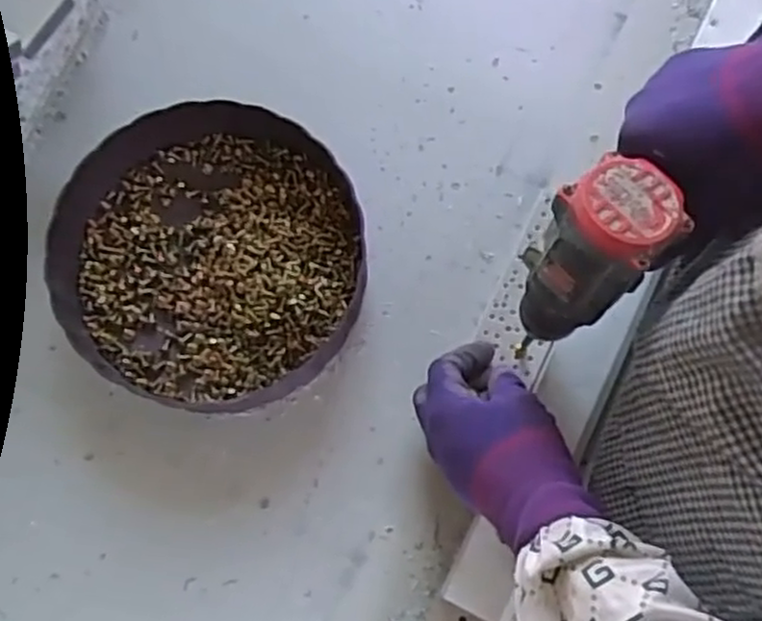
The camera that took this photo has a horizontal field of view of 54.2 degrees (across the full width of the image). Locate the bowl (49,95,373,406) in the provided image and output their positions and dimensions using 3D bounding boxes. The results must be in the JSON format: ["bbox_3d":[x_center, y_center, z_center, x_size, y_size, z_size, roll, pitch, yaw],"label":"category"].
[{"bbox_3d":[-0.124,-0.040,0.542,0.214,0.052,0.208,0,75,1],"label":"bowl"}]

